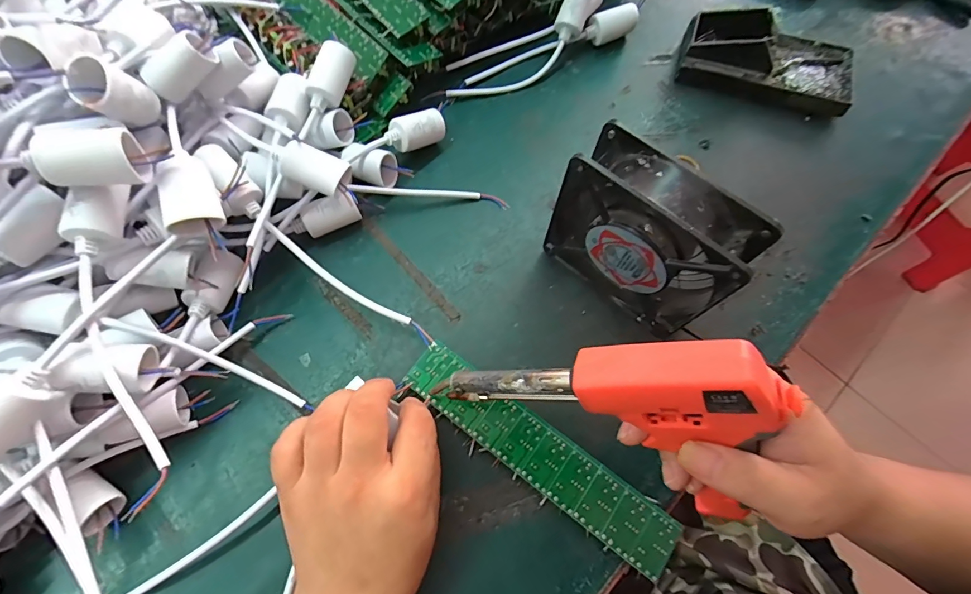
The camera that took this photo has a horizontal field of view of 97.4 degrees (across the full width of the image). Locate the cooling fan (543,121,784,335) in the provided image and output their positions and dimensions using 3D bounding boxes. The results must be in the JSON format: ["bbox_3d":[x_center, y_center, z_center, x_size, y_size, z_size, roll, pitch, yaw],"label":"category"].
[{"bbox_3d":[0.105,-0.039,0.294,0.120,0.118,0.039,38,73,14],"label":"cooling fan"}]

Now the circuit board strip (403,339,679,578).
[{"bbox_3d":[0.034,0.104,0.286,0.200,0.004,0.038,35,72,12],"label":"circuit board strip"}]

